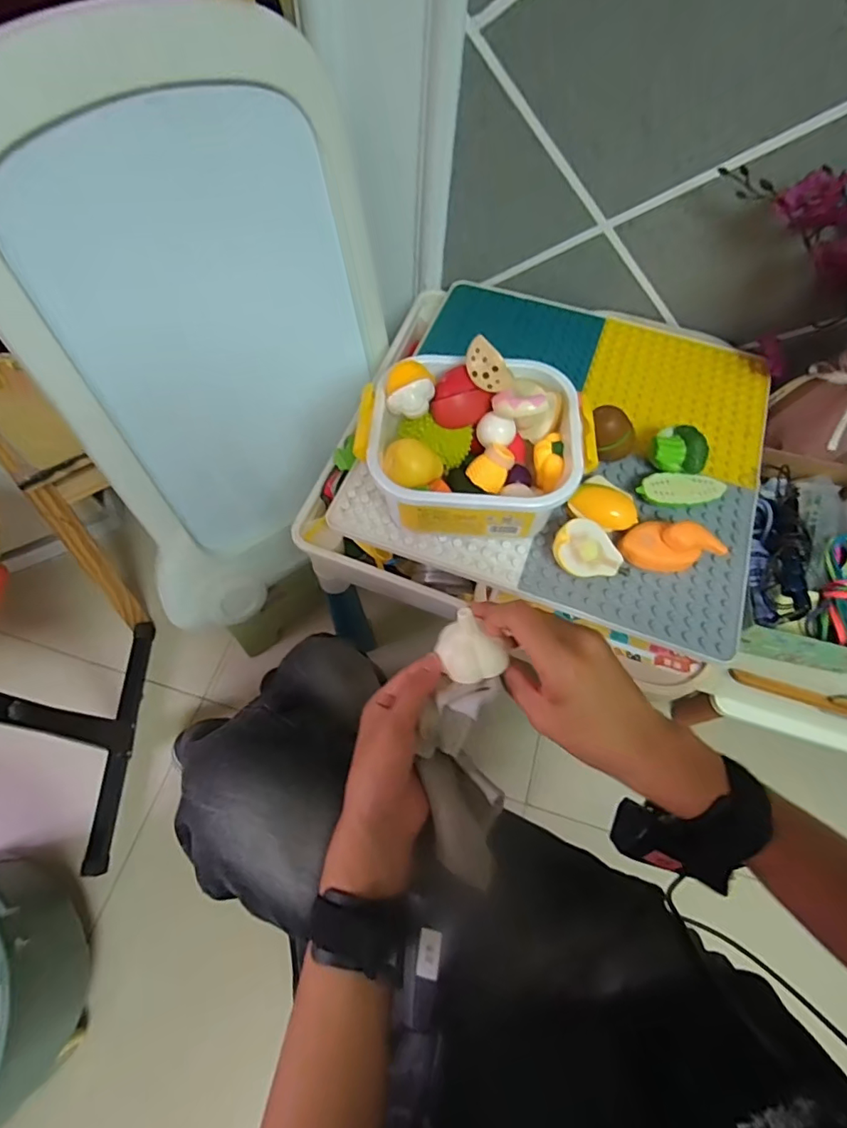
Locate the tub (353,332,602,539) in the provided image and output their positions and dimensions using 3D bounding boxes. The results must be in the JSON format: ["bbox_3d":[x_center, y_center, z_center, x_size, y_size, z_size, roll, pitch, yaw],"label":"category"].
[{"bbox_3d":[0.044,-0.114,0.518,0.210,0.123,0.163,-1,65,-4],"label":"tub"}]

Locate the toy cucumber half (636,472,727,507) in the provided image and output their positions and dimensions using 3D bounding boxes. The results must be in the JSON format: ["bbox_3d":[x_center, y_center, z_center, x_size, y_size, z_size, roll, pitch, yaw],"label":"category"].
[{"bbox_3d":[0.270,-0.076,0.558,0.088,0.025,0.038,1,65,-3],"label":"toy cucumber half"}]

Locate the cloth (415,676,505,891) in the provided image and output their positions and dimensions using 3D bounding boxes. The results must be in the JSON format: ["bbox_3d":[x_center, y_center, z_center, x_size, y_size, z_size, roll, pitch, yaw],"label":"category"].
[{"bbox_3d":[0.025,0.142,0.363,0.052,0.041,0.135,-4,89,-5],"label":"cloth"}]

